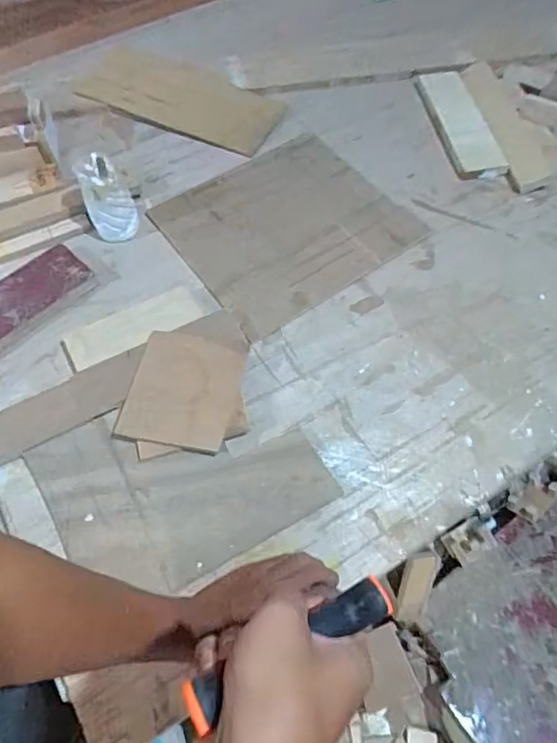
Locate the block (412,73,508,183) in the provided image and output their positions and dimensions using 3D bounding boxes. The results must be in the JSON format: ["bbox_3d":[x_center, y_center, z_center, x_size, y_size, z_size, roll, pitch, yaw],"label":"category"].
[{"bbox_3d":[0.297,-0.415,0.872,0.080,0.011,0.250,-8,60,-3],"label":"block"}]

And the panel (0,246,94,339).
[{"bbox_3d":[-0.353,-0.099,0.720,0.190,0.016,0.085,-40,67,-19],"label":"panel"}]

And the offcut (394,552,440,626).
[{"bbox_3d":[0.263,0.417,1.017,0.064,0.011,0.147,20,90,-22],"label":"offcut"}]

